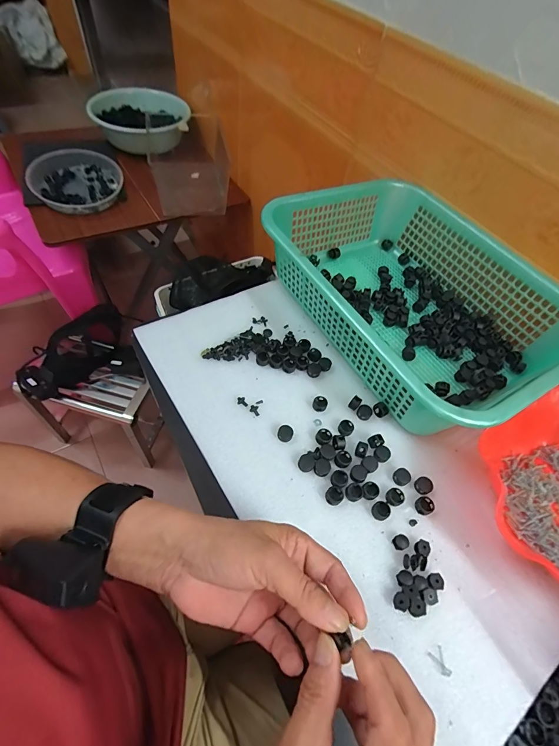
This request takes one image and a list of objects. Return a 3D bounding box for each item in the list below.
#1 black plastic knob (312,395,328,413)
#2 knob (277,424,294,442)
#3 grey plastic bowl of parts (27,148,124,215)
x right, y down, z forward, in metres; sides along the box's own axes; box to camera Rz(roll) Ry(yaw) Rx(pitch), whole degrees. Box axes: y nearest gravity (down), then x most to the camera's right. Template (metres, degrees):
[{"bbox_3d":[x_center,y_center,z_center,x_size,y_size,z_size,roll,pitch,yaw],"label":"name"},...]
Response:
[{"bbox_3d":[0.048,0.036,0.416,0.017,0.007,0.019,17,57,6],"label":"black plastic knob"},{"bbox_3d":[0.007,0.067,0.389,0.017,0.008,0.018,2,57,-3],"label":"knob"},{"bbox_3d":[-0.543,-0.514,0.942,0.222,0.049,0.234,-36,66,-24],"label":"grey plastic bowl of parts"}]

